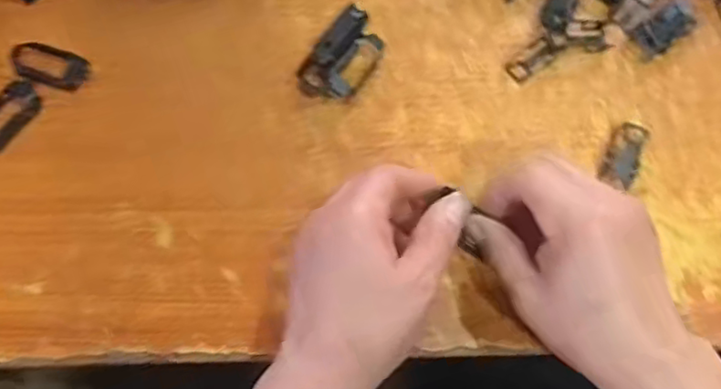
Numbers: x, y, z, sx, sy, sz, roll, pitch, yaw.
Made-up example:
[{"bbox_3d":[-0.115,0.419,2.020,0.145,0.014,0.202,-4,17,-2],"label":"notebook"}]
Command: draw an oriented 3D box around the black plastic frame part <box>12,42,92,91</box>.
[{"bbox_3d":[-0.198,-0.082,0.399,0.049,0.005,0.026,17,74,3],"label":"black plastic frame part"}]

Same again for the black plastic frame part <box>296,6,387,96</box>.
[{"bbox_3d":[-0.011,-0.085,0.397,0.035,0.022,0.058,41,77,9],"label":"black plastic frame part"}]

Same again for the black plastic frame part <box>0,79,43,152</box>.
[{"bbox_3d":[-0.215,-0.047,0.379,0.025,0.007,0.049,31,76,7],"label":"black plastic frame part"}]

